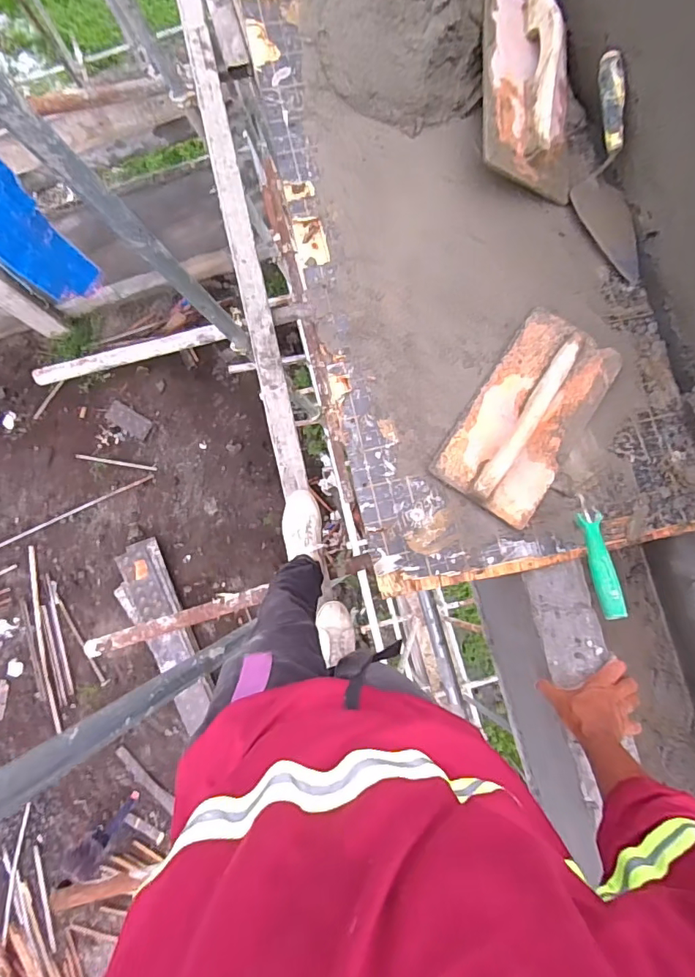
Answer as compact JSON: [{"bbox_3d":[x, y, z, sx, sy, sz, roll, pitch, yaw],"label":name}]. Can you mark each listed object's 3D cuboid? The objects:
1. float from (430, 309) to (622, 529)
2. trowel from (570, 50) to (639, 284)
[{"bbox_3d":[0.259,-0.105,0.693,0.157,0.062,0.290,33,86,3],"label":"float"},{"bbox_3d":[0.387,-0.467,0.741,0.094,0.061,0.317,-8,102,0],"label":"trowel"}]

